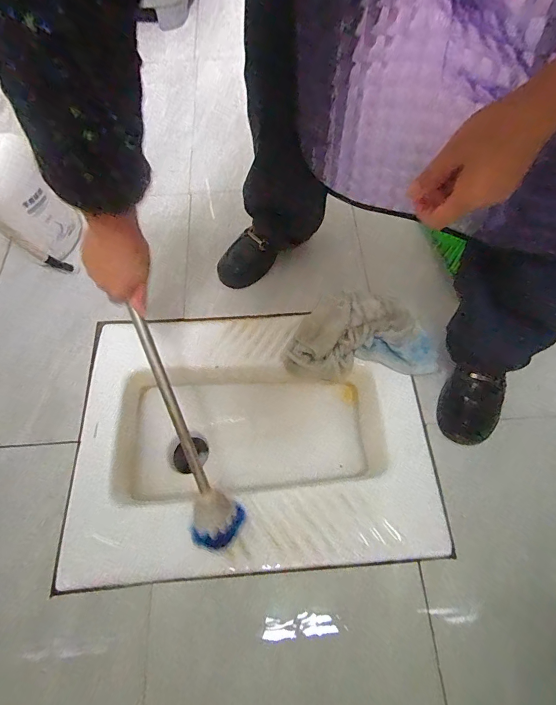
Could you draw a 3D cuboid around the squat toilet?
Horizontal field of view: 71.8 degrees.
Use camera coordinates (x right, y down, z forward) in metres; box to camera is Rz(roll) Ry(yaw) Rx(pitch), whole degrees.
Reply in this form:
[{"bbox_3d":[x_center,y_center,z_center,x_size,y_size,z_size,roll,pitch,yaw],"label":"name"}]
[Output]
[{"bbox_3d":[-0.049,0.156,0.720,0.576,0.157,0.433,-4,64,-2],"label":"squat toilet"}]

